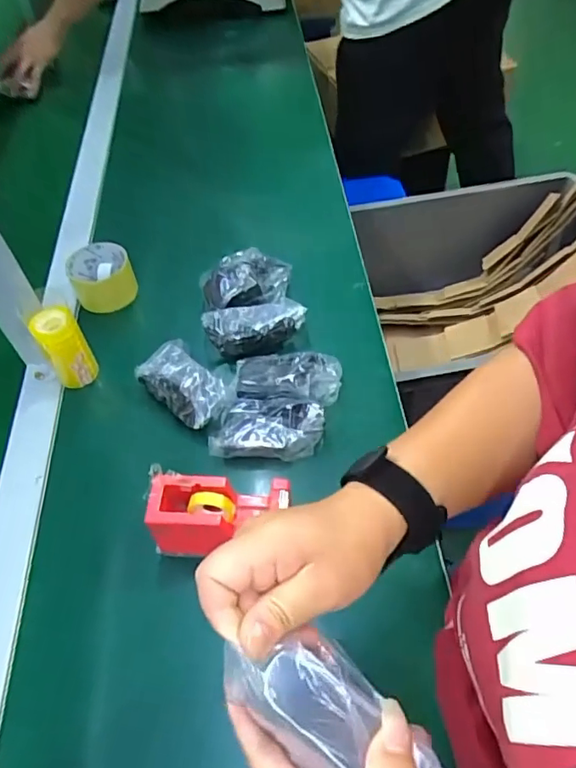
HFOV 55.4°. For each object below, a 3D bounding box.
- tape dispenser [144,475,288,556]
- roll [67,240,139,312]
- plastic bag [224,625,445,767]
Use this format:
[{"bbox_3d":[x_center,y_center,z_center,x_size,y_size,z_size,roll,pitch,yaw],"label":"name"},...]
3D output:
[{"bbox_3d":[-0.062,0.125,0.514,0.128,0.067,0.057,-1,53,4],"label":"tape dispenser"},{"bbox_3d":[-0.259,-0.150,0.770,0.082,0.057,0.081,-2,53,3],"label":"roll"},{"bbox_3d":[0.029,0.152,0.247,0.122,0.018,0.047,33,61,11],"label":"plastic bag"}]

